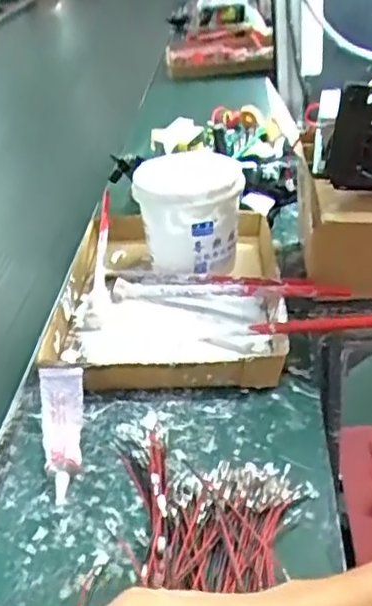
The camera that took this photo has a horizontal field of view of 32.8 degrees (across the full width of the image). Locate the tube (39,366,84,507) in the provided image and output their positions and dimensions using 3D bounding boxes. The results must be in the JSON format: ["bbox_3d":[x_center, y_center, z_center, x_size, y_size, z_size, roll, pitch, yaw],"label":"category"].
[{"bbox_3d":[-0.103,0.108,0.531,0.043,0.043,0.122,-11,35,-7],"label":"tube"}]

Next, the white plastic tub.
[{"bbox_3d":[0.009,-0.105,0.744,0.128,0.126,0.103,-8,35,-3],"label":"white plastic tub"}]

